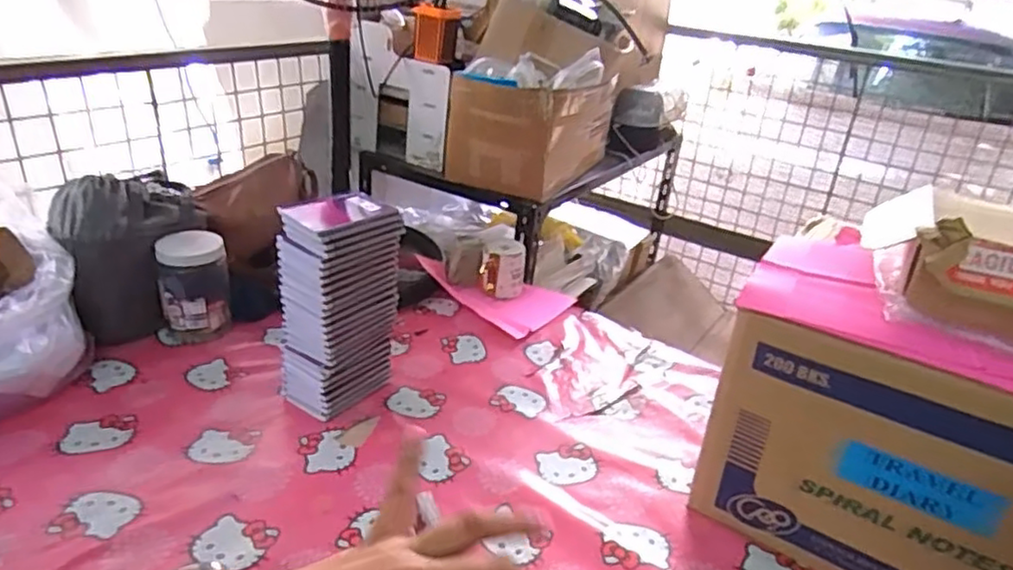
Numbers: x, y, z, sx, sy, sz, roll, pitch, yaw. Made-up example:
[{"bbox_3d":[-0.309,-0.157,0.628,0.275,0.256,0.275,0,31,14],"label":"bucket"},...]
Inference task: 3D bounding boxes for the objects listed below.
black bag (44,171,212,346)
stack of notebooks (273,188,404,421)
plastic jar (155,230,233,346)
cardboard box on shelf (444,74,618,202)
[{"bbox_3d":[-0.577,-0.043,1.047,0.114,0.249,0.208,23,31,31],"label":"black bag"},{"bbox_3d":[-0.231,0.032,0.921,0.100,0.285,0.144,22,30,30],"label":"stack of notebooks"},{"bbox_3d":[-0.497,0.005,1.049,0.107,0.157,0.079,-7,28,-23],"label":"plastic jar"},{"bbox_3d":[0.049,-0.335,1.414,0.251,0.202,0.334,16,29,21],"label":"cardboard box on shelf"}]

